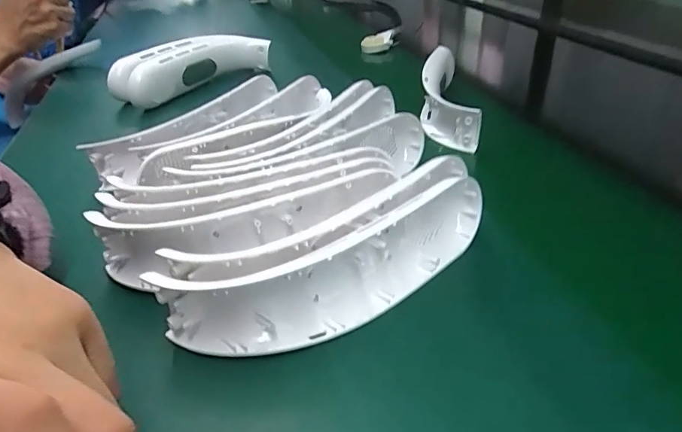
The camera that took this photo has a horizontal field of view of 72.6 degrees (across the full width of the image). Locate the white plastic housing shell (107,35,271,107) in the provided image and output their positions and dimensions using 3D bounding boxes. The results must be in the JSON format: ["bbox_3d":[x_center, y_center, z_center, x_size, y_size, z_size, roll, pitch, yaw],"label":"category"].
[{"bbox_3d":[-0.197,-0.199,0.607,0.080,0.046,0.207,26,45,38],"label":"white plastic housing shell"}]

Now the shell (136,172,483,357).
[{"bbox_3d":[0.004,0.029,0.258,0.197,0.048,0.046,-18,36,-18],"label":"shell"}]

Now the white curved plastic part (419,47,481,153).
[{"bbox_3d":[0.112,-0.127,0.493,0.050,0.056,0.155,0,34,8],"label":"white curved plastic part"}]

